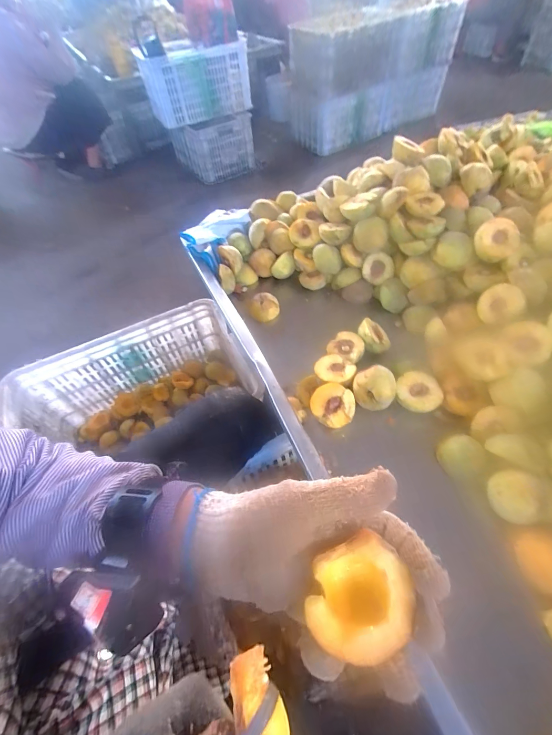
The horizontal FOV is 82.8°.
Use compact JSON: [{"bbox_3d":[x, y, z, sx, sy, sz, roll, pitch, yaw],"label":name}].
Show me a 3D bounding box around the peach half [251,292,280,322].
[{"bbox_3d":[-0.021,-0.116,0.611,0.054,0.032,0.056,-8,54,0],"label":"peach half"}]

